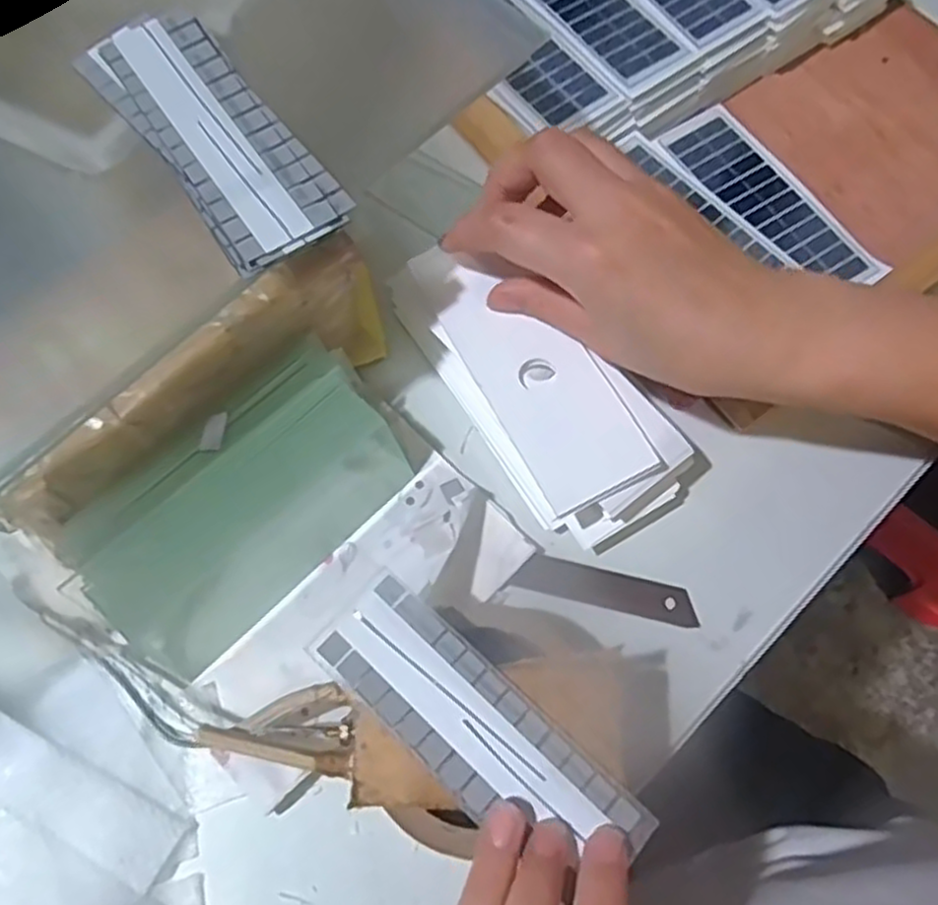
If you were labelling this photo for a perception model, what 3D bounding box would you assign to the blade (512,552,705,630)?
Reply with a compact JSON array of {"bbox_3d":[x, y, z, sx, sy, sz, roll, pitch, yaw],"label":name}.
[{"bbox_3d":[0.064,0.063,0.340,0.083,0.004,0.018,13,69,5],"label":"blade"}]

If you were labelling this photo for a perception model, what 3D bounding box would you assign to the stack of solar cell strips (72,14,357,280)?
[{"bbox_3d":[-0.100,-0.125,0.284,0.049,0.009,0.127,-36,73,-13],"label":"stack of solar cell strips"}]

